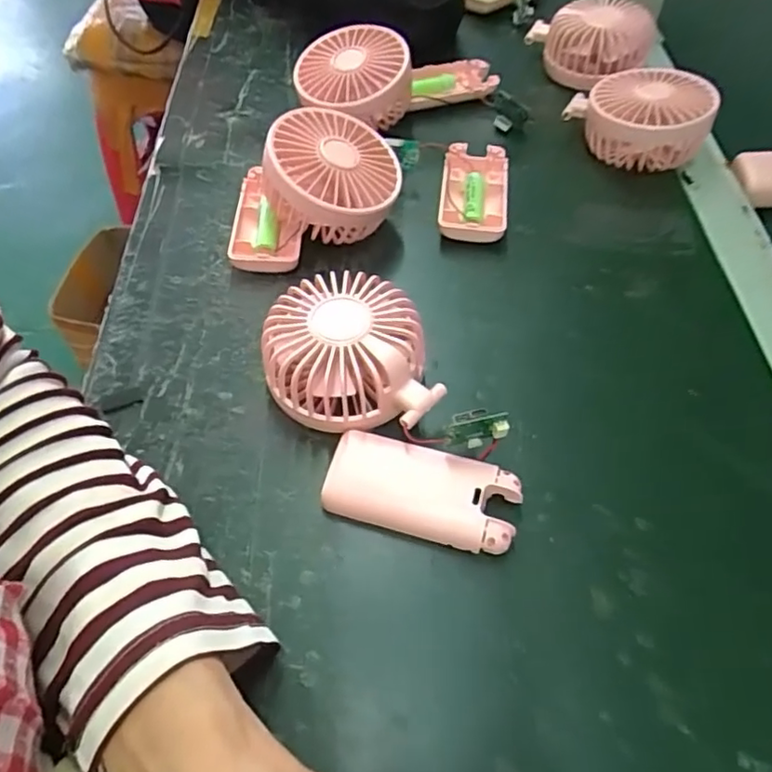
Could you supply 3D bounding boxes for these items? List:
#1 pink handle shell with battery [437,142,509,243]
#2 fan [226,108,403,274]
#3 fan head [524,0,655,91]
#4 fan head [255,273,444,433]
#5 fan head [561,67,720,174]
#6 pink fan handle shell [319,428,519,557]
[{"bbox_3d":[0.063,-0.139,0.436,0.047,0.020,0.090,7,56,4],"label":"pink handle shell with battery"},{"bbox_3d":[-0.050,-0.133,0.403,0.118,0.063,0.091,-11,56,-7],"label":"fan"},{"bbox_3d":[0.176,-0.306,0.531,0.075,0.047,0.100,-30,61,-19],"label":"fan head"},{"bbox_3d":[-0.018,-0.017,0.333,0.095,0.047,0.082,6,56,4],"label":"fan head"},{"bbox_3d":[0.195,-0.208,0.467,0.082,0.049,0.095,-20,58,-13],"label":"fan head"},{"bbox_3d":[0.017,0.052,0.303,0.094,0.019,0.043,15,57,10],"label":"pink fan handle shell"}]

